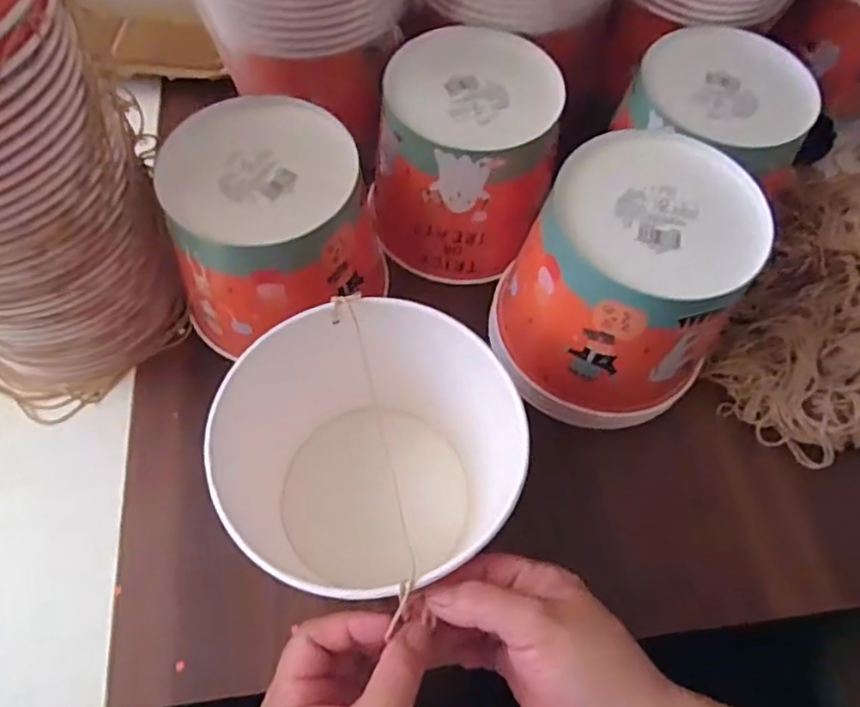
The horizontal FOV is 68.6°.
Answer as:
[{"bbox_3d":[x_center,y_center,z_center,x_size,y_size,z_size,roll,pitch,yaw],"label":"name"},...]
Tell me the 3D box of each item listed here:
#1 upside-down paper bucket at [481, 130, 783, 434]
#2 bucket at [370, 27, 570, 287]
[{"bbox_3d":[0.128,-0.042,0.429,0.133,0.134,0.141,1,65,-2],"label":"upside-down paper bucket"},{"bbox_3d":[0.030,-0.154,0.505,0.129,0.127,0.139,1,65,-2],"label":"bucket"}]

